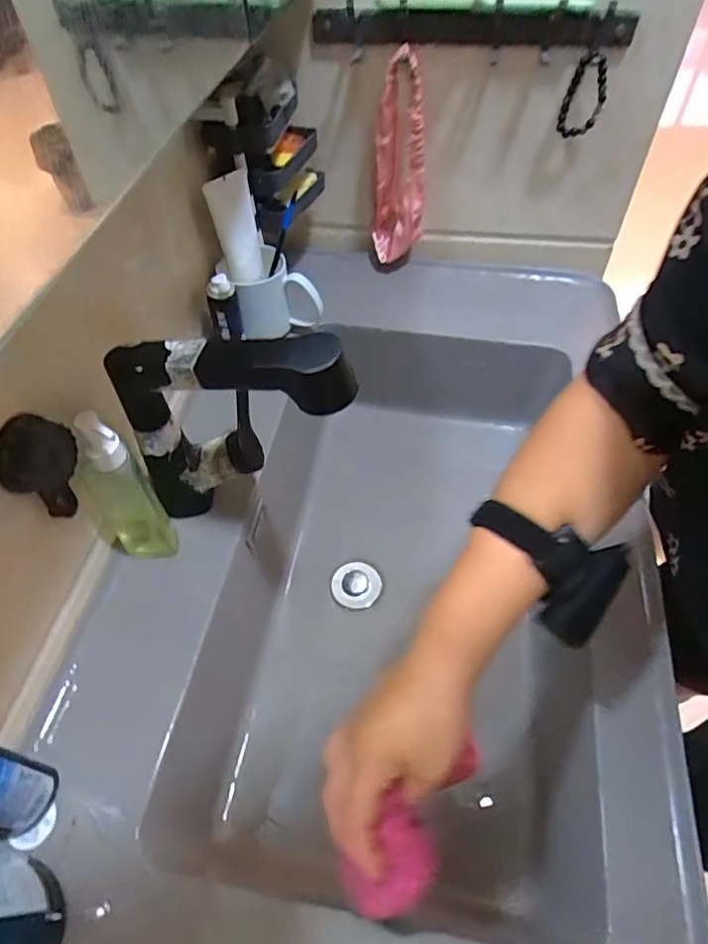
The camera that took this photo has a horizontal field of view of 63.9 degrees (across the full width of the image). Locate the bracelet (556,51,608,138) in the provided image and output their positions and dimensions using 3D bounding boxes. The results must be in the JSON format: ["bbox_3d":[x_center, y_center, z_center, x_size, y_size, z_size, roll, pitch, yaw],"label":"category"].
[{"bbox_3d":[0.247,-0.403,0.609,0.043,0.081,0.017,13,55,11],"label":"bracelet"}]

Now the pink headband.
[{"bbox_3d":[0.056,-0.368,0.689,0.062,0.227,0.044,-5,53,-2],"label":"pink headband"}]

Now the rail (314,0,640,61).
[{"bbox_3d":[0.118,-0.444,0.564,0.313,0.041,0.036,3,53,4],"label":"rail"}]

